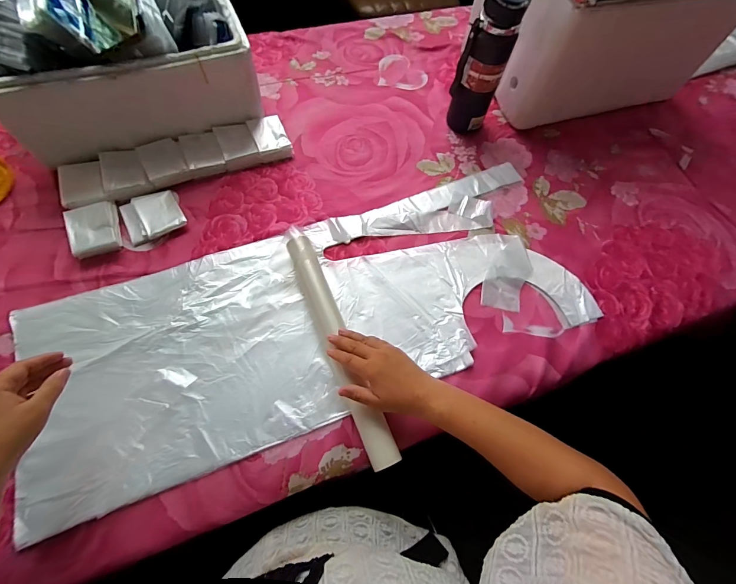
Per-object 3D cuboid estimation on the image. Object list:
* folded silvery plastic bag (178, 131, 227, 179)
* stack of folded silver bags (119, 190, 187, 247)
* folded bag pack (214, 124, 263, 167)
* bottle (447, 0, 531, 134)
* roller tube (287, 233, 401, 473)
[{"bbox_3d":[-0.308,-0.258,0.648,0.063,0.031,0.089,-21,68,-14],"label":"folded silvery plastic bag"},{"bbox_3d":[-0.376,-0.133,0.605,0.094,0.022,0.090,-29,70,-17],"label":"stack of folded silver bags"},{"bbox_3d":[-0.251,-0.280,0.669,0.066,0.029,0.094,-20,68,-12],"label":"folded bag pack"},{"bbox_3d":[0.212,-0.418,0.644,0.080,0.240,0.074,23,66,7],"label":"bottle"},{"bbox_3d":[-0.043,0.072,0.507,0.040,0.035,0.357,-21,69,-9],"label":"roller tube"}]

